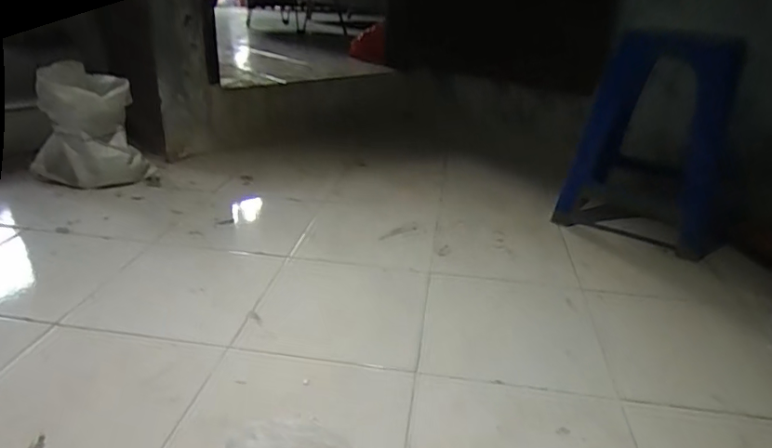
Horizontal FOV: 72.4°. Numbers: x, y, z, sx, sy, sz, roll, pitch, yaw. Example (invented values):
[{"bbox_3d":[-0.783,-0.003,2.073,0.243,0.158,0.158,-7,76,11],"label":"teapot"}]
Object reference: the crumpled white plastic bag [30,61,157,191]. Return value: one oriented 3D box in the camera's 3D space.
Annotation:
[{"bbox_3d":[-0.923,-0.300,1.613,0.258,0.334,0.257,22,30,39],"label":"crumpled white plastic bag"}]

